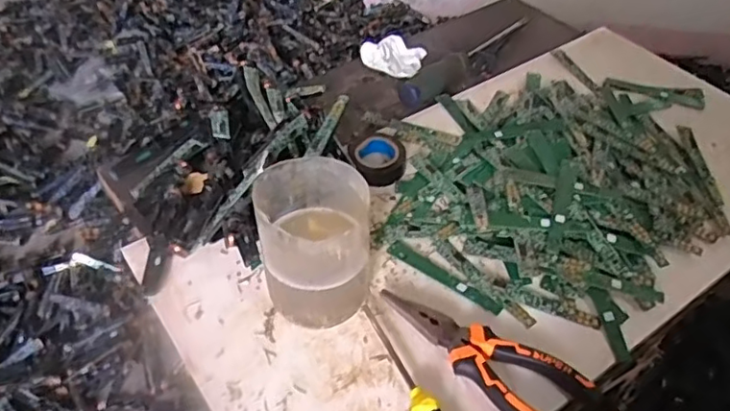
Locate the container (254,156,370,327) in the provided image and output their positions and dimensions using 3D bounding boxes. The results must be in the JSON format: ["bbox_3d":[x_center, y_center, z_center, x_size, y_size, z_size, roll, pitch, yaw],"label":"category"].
[{"bbox_3d":[-0.033,0.030,0.426,0.070,0.104,0.081,-14,47,-14],"label":"container"}]

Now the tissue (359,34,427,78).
[{"bbox_3d":[0.033,-0.173,0.688,0.066,0.022,0.059,25,50,21],"label":"tissue"}]

